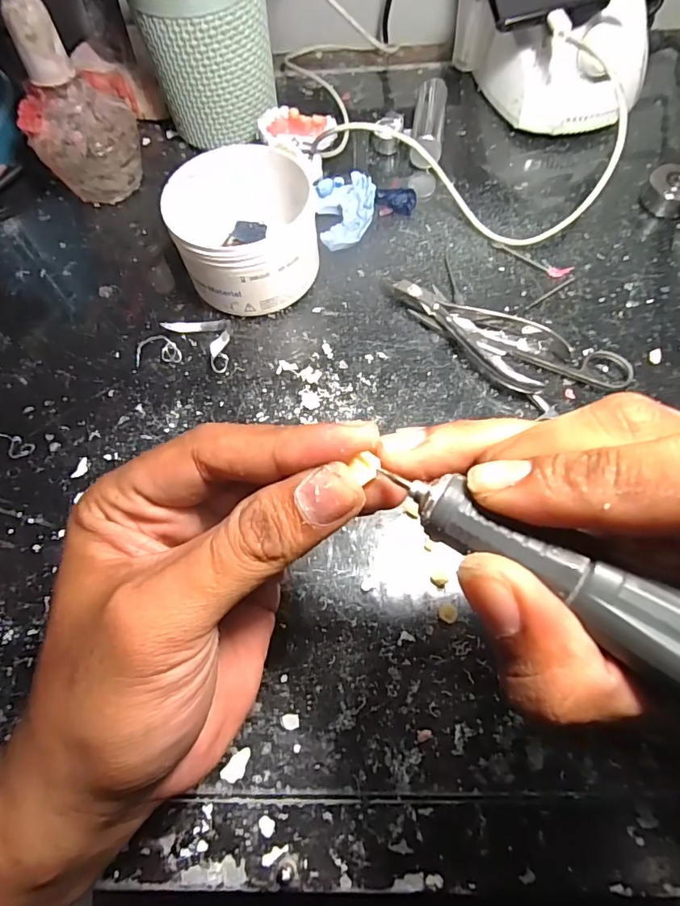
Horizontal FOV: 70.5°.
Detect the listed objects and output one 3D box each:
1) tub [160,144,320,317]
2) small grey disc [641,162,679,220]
[{"bbox_3d":[-0.061,-0.144,0.320,0.090,0.062,0.092,-1,65,2],"label":"tub"},{"bbox_3d":[0.238,-0.190,0.348,0.033,0.022,0.027,37,72,18],"label":"small grey disc"}]

